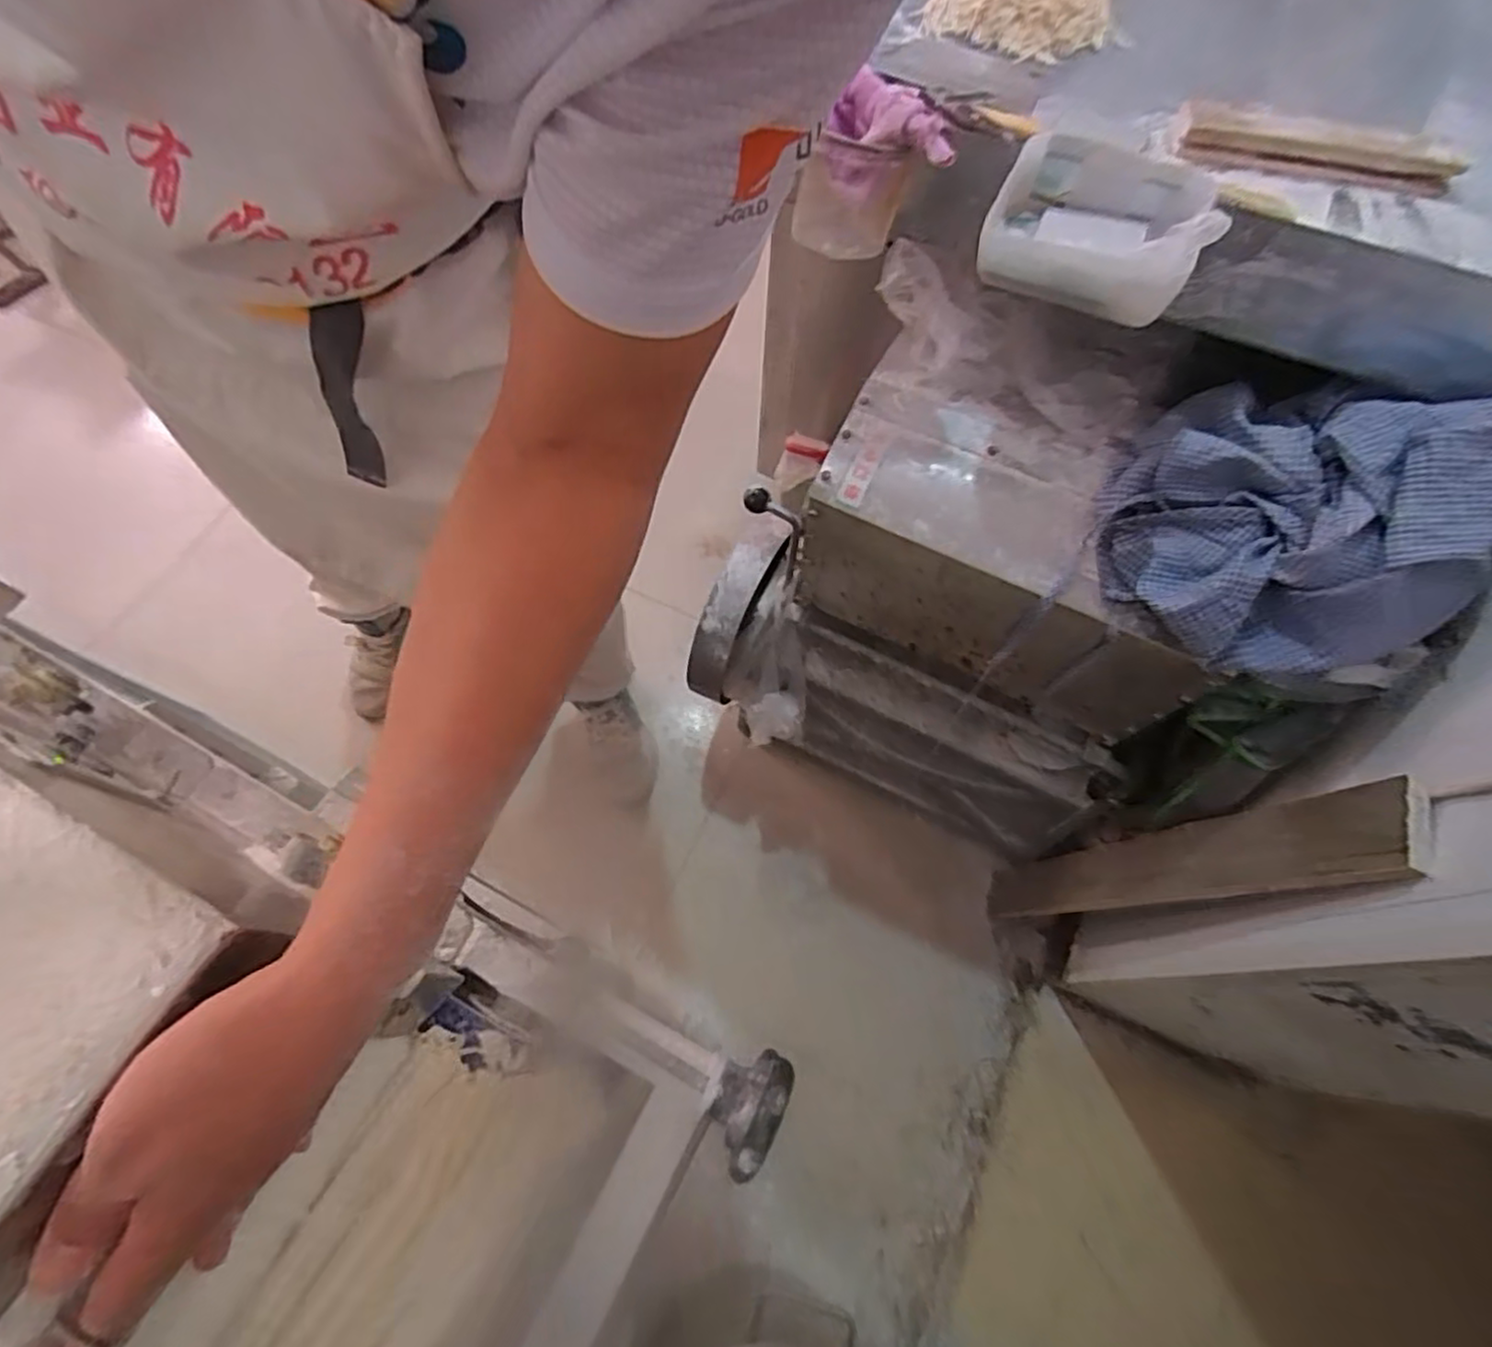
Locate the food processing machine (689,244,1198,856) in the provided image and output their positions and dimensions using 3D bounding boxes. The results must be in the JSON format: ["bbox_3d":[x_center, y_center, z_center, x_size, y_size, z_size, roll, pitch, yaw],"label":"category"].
[{"bbox_3d":[0.250,-0.091,0.994,0.588,0.692,0.413,15,65,6],"label":"food processing machine"}]

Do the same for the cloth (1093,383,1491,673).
[{"bbox_3d":[0.452,-0.148,0.605,0.229,0.167,0.267,-5,65,-4],"label":"cloth"}]

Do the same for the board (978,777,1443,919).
[{"bbox_3d":[0.484,0.250,0.907,0.025,0.779,0.084,11,69,1],"label":"board"}]

